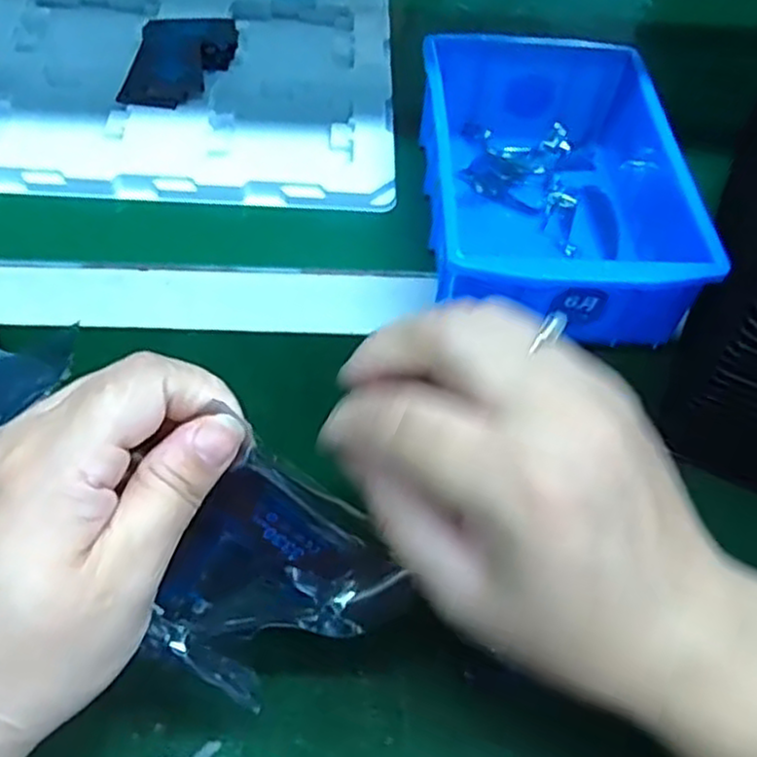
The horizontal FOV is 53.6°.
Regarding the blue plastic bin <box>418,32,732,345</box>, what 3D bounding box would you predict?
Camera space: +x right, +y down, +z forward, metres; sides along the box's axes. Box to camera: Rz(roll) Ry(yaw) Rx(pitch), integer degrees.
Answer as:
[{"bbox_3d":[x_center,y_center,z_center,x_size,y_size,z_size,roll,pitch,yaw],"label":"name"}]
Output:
[{"bbox_3d":[0.093,-0.112,0.418,0.126,0.058,0.191,2,55,-3],"label":"blue plastic bin"}]

